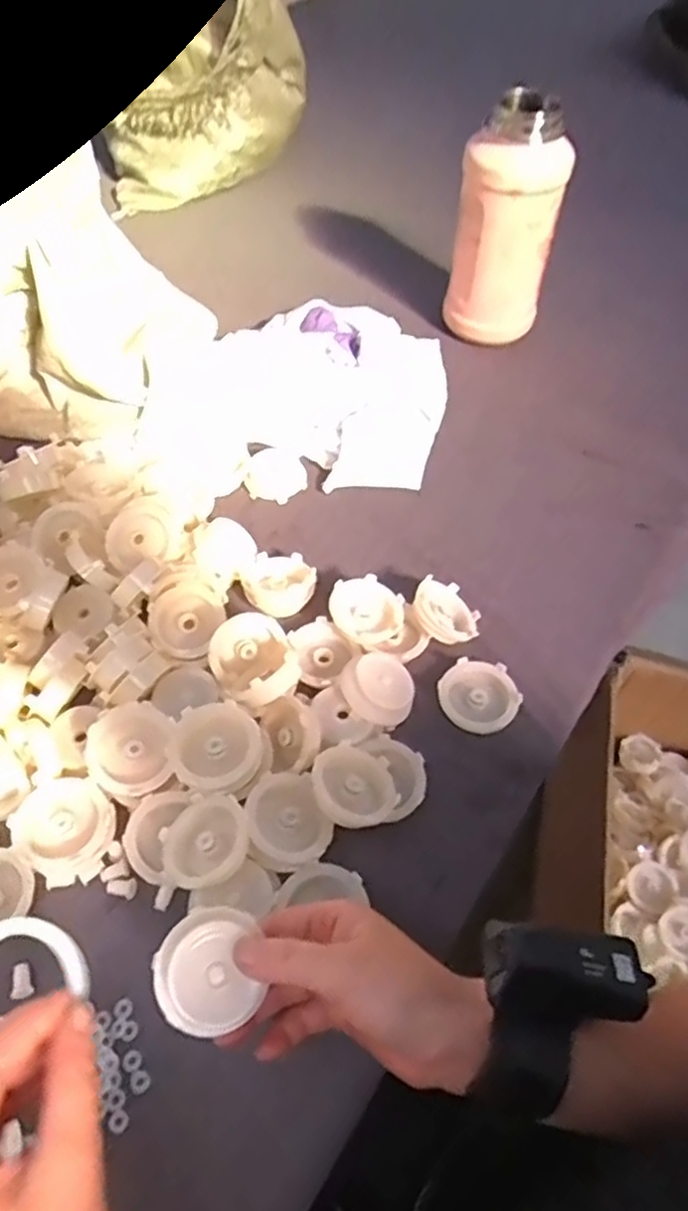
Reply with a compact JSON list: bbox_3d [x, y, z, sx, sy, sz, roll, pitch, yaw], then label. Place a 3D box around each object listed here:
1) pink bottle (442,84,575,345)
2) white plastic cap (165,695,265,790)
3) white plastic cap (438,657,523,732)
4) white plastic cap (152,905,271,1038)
[{"bbox_3d":[0.156,-0.360,0.666,0.079,0.203,0.071,-8,55,-7],"label":"pink bottle"},{"bbox_3d":[-0.078,0.086,0.425,0.056,0.017,0.056,-1,64,3],"label":"white plastic cap"},{"bbox_3d":[0.095,0.065,0.484,0.053,0.024,0.053,1,54,-1],"label":"white plastic cap"},{"bbox_3d":[-0.065,0.175,0.334,0.052,0.016,0.049,-36,83,-20],"label":"white plastic cap"}]

